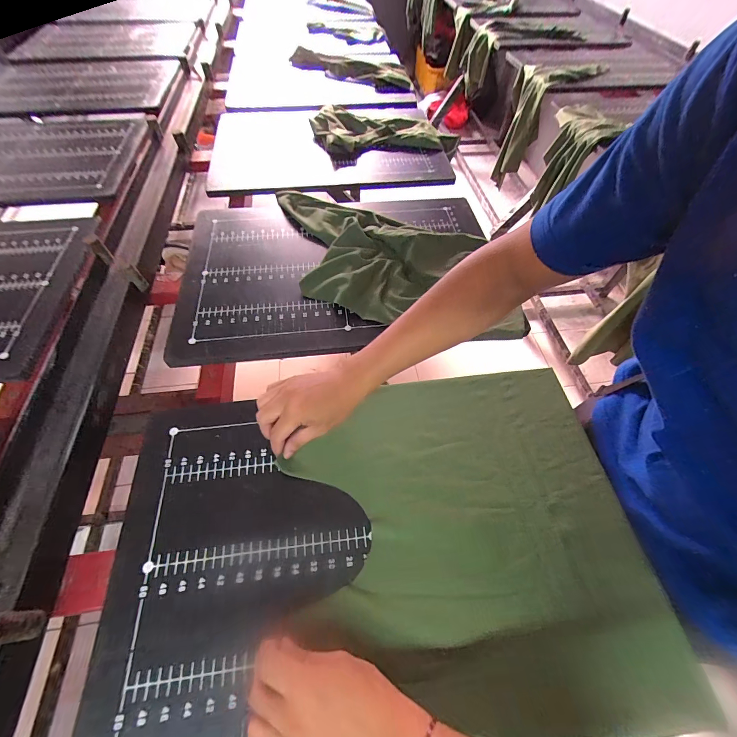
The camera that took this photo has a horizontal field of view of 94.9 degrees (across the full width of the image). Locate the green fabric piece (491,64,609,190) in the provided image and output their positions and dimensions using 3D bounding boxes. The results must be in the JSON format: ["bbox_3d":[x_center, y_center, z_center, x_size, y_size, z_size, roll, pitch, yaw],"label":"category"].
[{"bbox_3d":[0.662,-0.963,1.349,0.307,0.371,0.182,-28,62,-19],"label":"green fabric piece"}]

